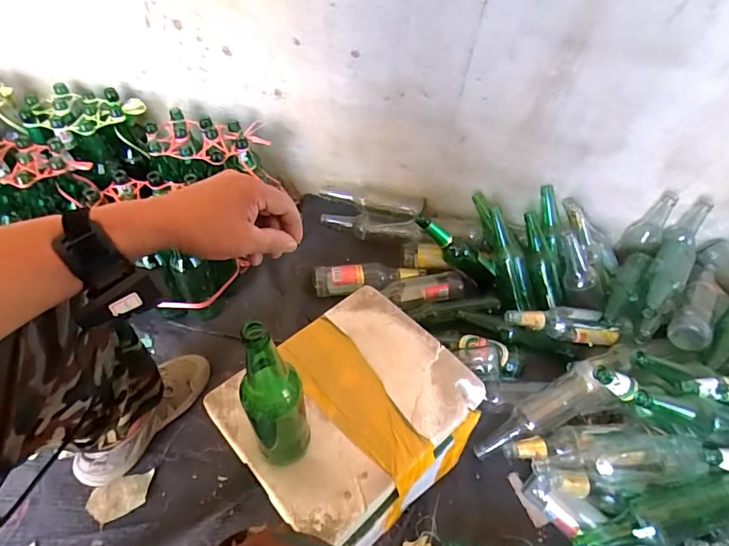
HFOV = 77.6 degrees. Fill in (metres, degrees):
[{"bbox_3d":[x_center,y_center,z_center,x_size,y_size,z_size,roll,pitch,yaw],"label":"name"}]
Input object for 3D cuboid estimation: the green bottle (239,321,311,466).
[{"bbox_3d":[-0.103,0.145,0.509,0.063,0.254,0.070,-16,55,-18],"label":"green bottle"}]

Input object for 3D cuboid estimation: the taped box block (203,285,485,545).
[{"bbox_3d":[-0.024,0.239,0.720,0.318,0.205,0.279,-33,62,-28],"label":"taped box block"}]

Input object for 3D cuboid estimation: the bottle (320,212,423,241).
[{"bbox_3d":[0.022,-0.116,1.112,0.256,0.060,0.068,12,48,28],"label":"bottle"}]

